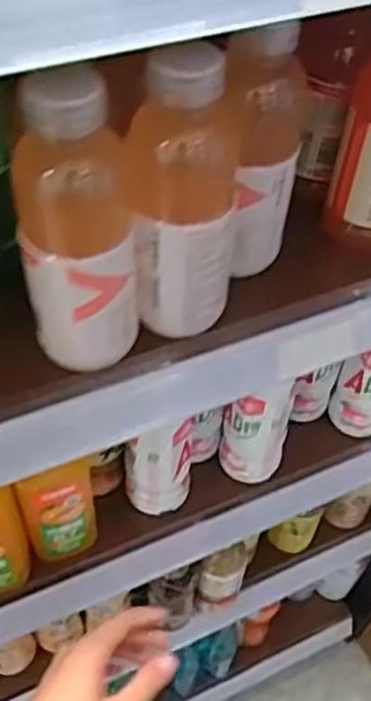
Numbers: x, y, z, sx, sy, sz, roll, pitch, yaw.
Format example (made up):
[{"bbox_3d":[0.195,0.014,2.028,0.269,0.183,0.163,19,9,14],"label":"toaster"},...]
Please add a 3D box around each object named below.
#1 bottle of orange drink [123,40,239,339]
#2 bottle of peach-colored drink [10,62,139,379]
[{"bbox_3d":[-0.001,-0.093,0.414,0.061,0.177,0.063,1,51,-2],"label":"bottle of orange drink"},{"bbox_3d":[-0.060,-0.067,0.387,0.063,0.173,0.054,-5,51,-7],"label":"bottle of peach-colored drink"}]

